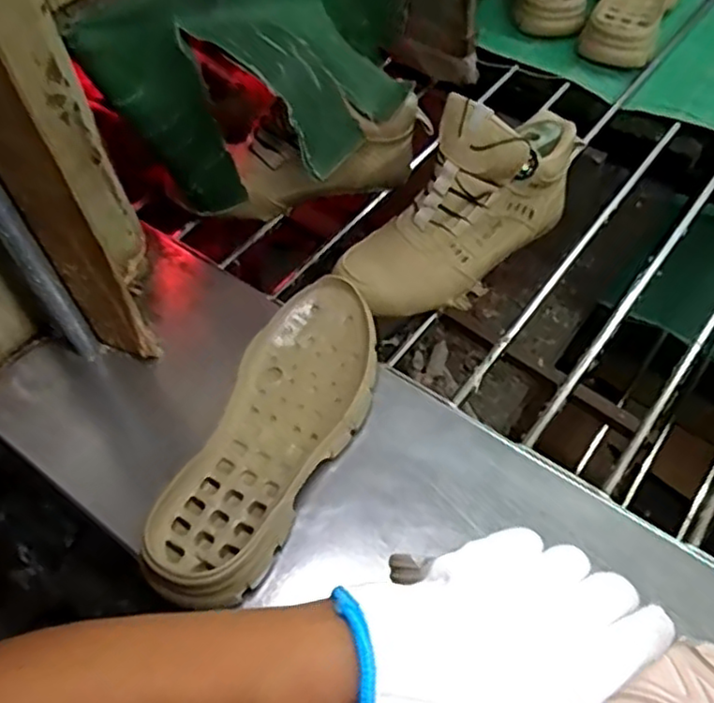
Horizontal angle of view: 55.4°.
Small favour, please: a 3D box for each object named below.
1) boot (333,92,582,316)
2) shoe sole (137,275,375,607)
[{"bbox_3d":[0.094,-0.134,0.623,0.244,0.147,0.090,-35,61,-18],"label":"boot"},{"bbox_3d":[-0.059,0.063,0.524,0.100,0.050,0.271,16,60,14],"label":"shoe sole"}]

